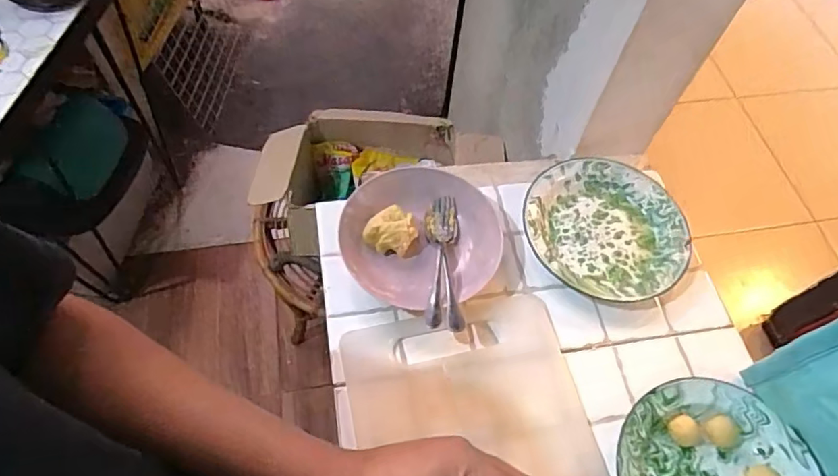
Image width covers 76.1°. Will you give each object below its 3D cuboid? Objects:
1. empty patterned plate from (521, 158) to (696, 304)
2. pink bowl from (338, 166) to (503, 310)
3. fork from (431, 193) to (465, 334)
[{"bbox_3d":[0.245,-0.014,0.704,0.204,0.029,0.193,2,60,-3],"label":"empty patterned plate"},{"bbox_3d":[0.005,0.001,0.666,0.192,0.048,0.187,2,60,-3],"label":"pink bowl"},{"bbox_3d":[0.038,0.031,0.645,0.035,0.035,0.196,-1,46,-4],"label":"fork"}]

